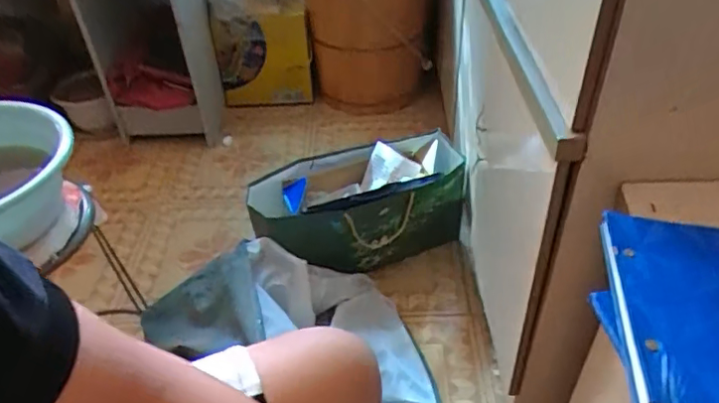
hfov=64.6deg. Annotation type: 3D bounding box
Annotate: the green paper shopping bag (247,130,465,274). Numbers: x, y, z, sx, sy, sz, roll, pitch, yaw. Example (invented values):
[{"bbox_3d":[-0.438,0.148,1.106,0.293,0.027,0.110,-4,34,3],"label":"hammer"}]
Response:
[{"bbox_3d":[-0.002,0.013,1.376,0.498,0.225,0.226,-12,41,-11],"label":"green paper shopping bag"}]

